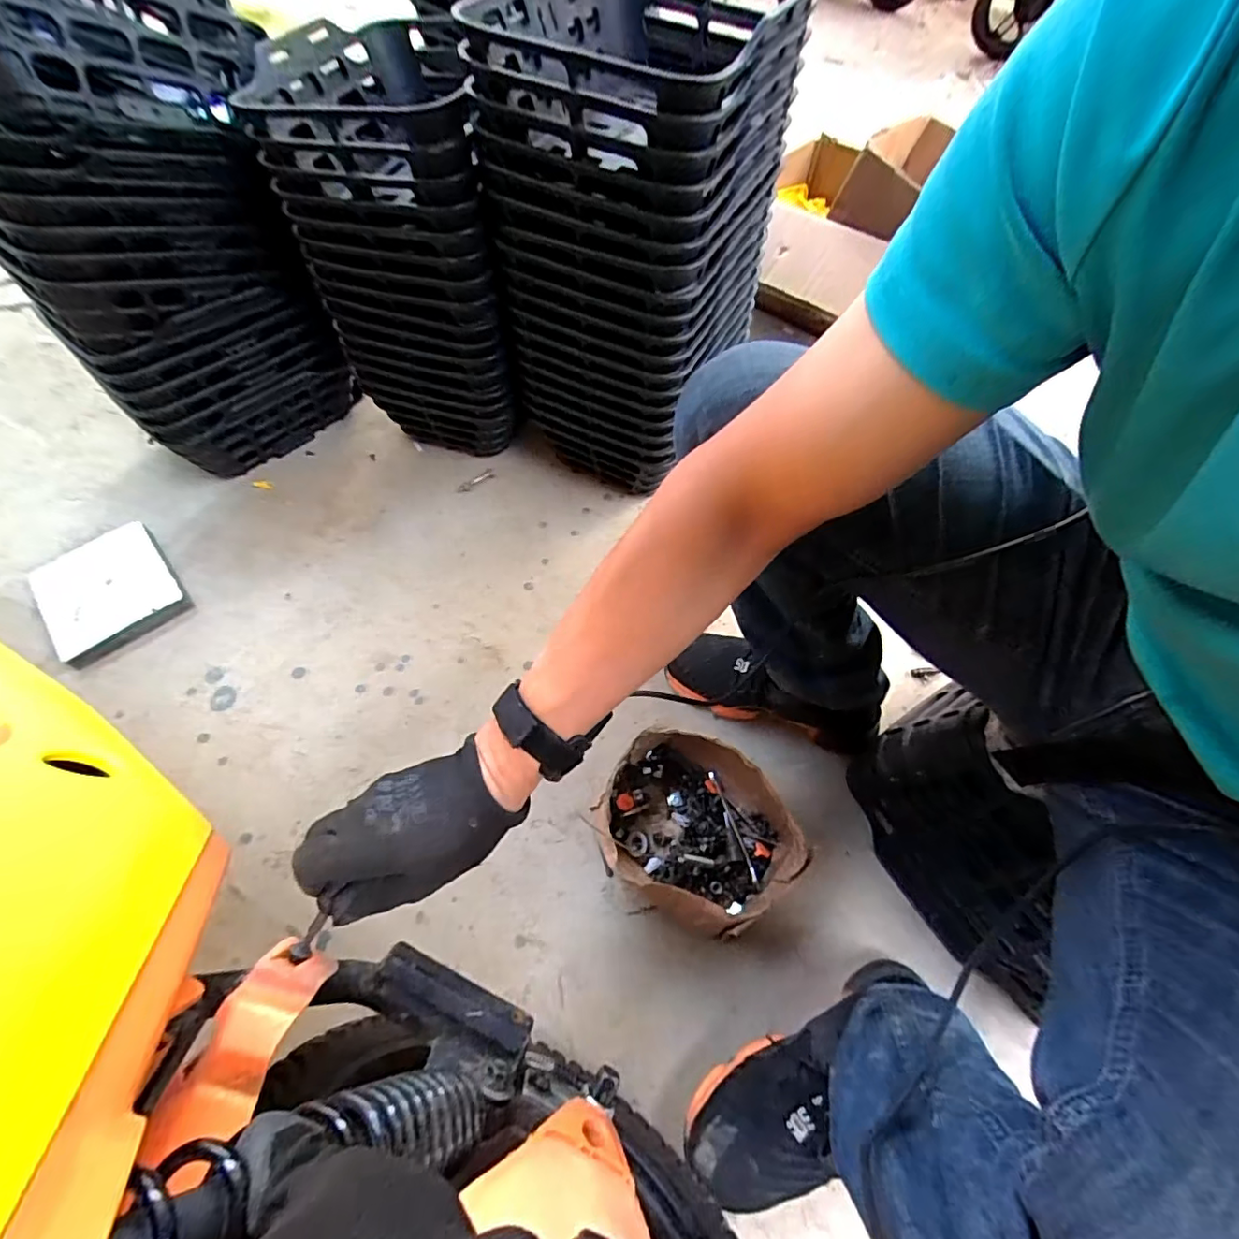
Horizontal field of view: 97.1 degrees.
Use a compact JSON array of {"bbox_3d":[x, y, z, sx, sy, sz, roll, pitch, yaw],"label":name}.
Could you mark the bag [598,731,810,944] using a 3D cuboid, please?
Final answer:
[{"bbox_3d":[0.086,0.222,0.598,0.197,0.090,0.177,34,65,18],"label":"bag"}]

